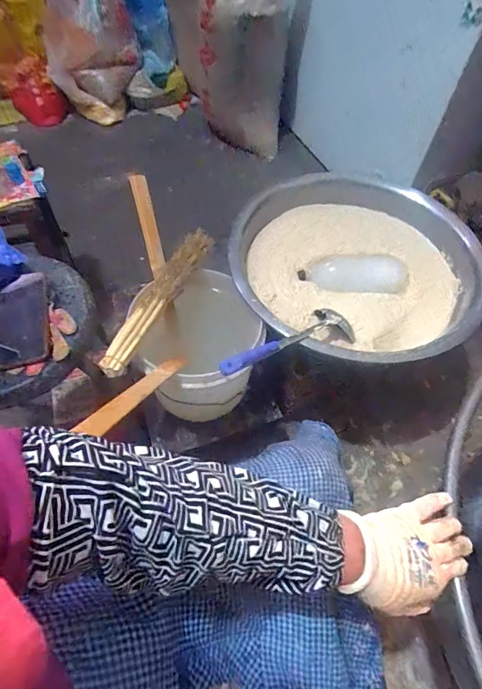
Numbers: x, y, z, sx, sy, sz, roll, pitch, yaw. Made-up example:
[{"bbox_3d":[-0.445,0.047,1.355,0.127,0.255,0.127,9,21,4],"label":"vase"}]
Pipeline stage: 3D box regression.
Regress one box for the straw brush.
[{"bbox_3d":[-0.156,-0.089,0.739,0.059,0.042,0.341,23,60,11],"label":"straw brush"}]

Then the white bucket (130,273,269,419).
[{"bbox_3d":[-0.098,0.010,0.812,0.194,0.232,0.225,-6,59,-7],"label":"white bucket"}]

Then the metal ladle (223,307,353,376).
[{"bbox_3d":[0.089,-0.004,0.697,0.319,0.040,0.089,-21,59,-40],"label":"metal ladle"}]

